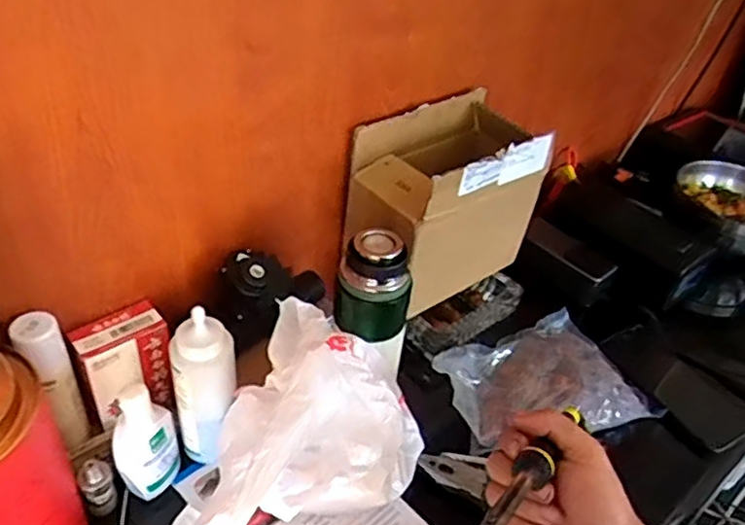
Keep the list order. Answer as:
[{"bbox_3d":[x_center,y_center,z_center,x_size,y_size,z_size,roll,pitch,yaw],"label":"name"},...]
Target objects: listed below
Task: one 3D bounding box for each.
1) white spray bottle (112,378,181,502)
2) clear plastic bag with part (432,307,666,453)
[{"bbox_3d":[-0.189,0.148,0.531,0.050,0.109,0.042,-10,41,-19],"label":"white spray bottle"},{"bbox_3d":[0.177,0.122,0.657,0.225,0.048,0.149,-19,45,-28],"label":"clear plastic bag with part"}]

